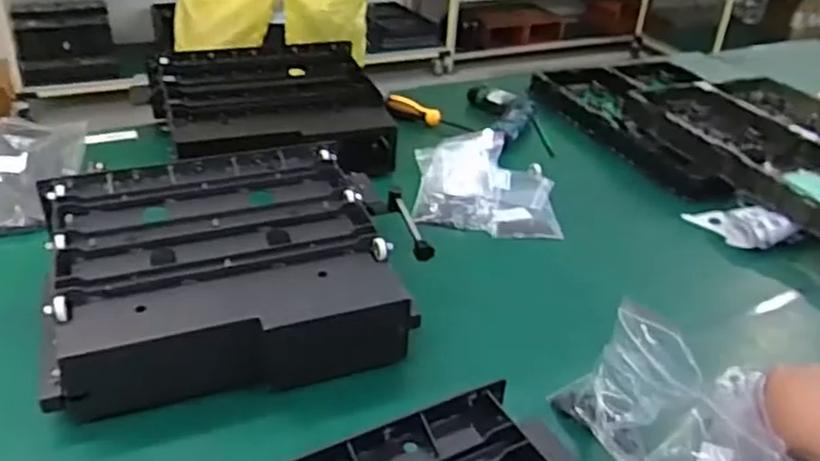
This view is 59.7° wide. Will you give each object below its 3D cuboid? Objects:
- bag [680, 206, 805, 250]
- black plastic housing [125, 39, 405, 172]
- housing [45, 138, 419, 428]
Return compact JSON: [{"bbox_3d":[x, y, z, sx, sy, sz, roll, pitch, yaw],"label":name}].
[{"bbox_3d":[0.463,-0.009,1.001,0.155,0.038,0.071,22,35,27],"label":"bag"},{"bbox_3d":[-0.237,-0.200,1.156,0.356,0.094,0.357,-7,33,-18],"label":"black plastic housing"},{"bbox_3d":[-0.195,0.034,0.788,0.372,0.098,0.316,-9,33,-20],"label":"housing"}]

